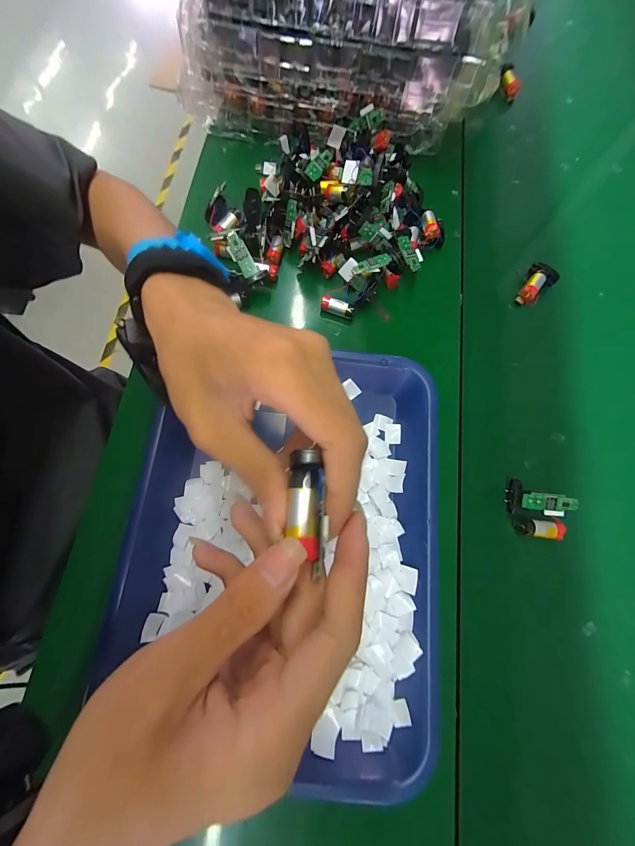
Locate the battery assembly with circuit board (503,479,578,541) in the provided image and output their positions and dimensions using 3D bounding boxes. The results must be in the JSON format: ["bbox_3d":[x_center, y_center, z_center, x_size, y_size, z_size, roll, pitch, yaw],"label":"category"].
[{"bbox_3d":[0.206,0.082,0.288,0.055,0.027,0.047,9,75,2],"label":"battery assembly with circuit board"}]

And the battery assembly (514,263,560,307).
[{"bbox_3d":[0.251,-0.160,0.361,0.031,0.021,0.047,43,78,10],"label":"battery assembly"}]

